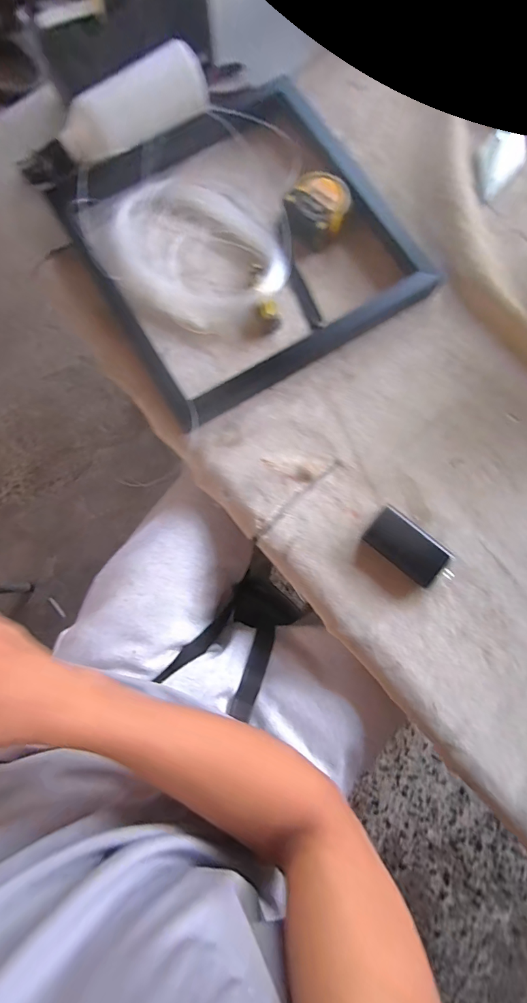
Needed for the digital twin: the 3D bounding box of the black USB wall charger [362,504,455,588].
[{"bbox_3d":[0.147,0.046,0.413,0.081,0.017,0.044,39,83,8],"label":"black USB wall charger"}]

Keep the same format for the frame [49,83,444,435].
[{"bbox_3d":[-0.027,-0.302,0.467,0.337,0.037,0.336,-31,80,-4],"label":"frame"}]

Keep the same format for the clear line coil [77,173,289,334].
[{"bbox_3d":[-0.085,-0.291,0.469,0.193,0.031,0.200,0,79,1],"label":"clear line coil"}]

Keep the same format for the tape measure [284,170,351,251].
[{"bbox_3d":[0.062,-0.340,0.473,0.068,0.040,0.071,0,79,1],"label":"tape measure"}]

